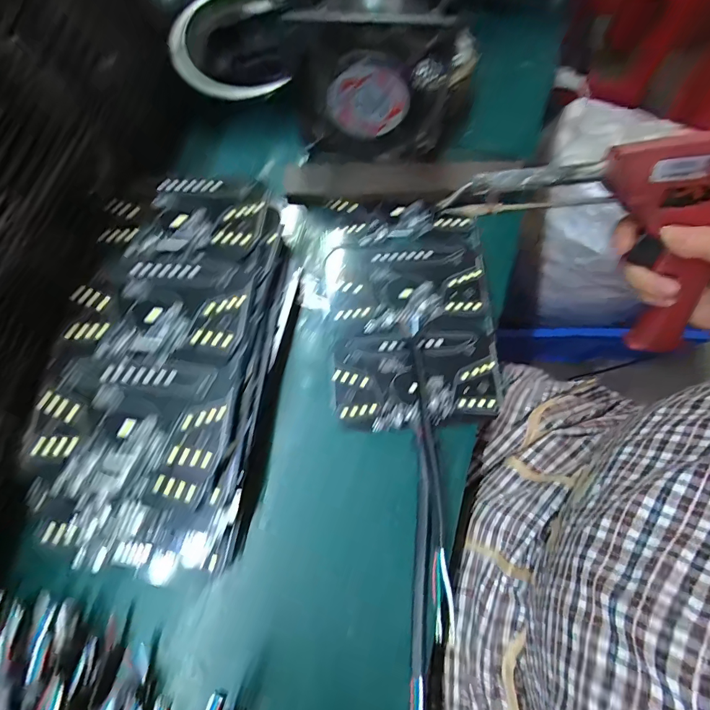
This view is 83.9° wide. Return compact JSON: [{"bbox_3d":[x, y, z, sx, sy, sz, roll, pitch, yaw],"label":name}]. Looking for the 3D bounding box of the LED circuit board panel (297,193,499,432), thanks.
[{"bbox_3d":[0.043,-0.046,0.328,0.133,0.009,0.201,-9,75,-2],"label":"LED circuit board panel"}]

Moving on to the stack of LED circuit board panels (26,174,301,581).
[{"bbox_3d":[-0.134,0.000,0.293,0.144,0.044,0.284,7,75,2],"label":"stack of LED circuit board panels"}]

